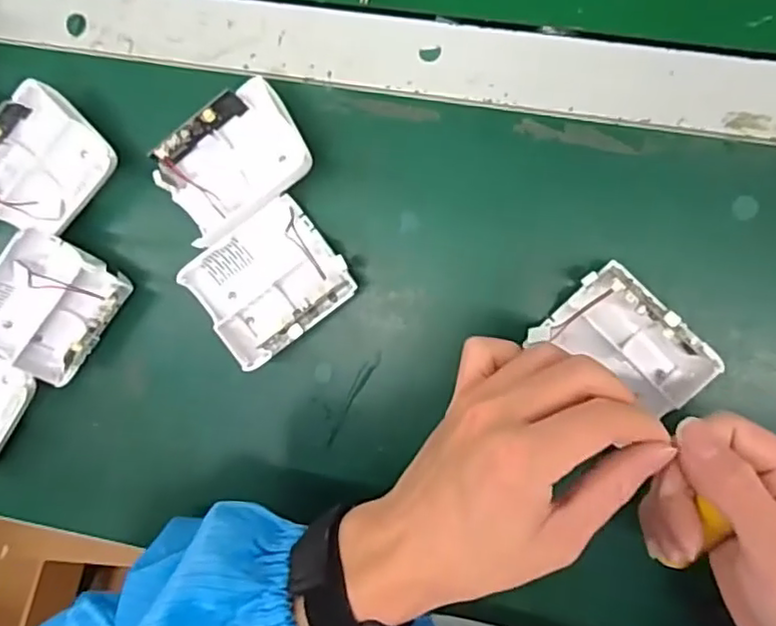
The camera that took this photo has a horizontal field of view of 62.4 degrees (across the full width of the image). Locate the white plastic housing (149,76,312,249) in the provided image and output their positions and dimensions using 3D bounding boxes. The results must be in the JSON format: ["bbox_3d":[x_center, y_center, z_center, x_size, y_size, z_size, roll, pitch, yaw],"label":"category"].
[{"bbox_3d":[-0.087,-0.085,0.365,0.081,0.030,0.064,-35,89,9],"label":"white plastic housing"}]

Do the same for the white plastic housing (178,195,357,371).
[{"bbox_3d":[-0.067,-0.018,0.365,0.078,0.034,0.068,-37,89,8],"label":"white plastic housing"}]

